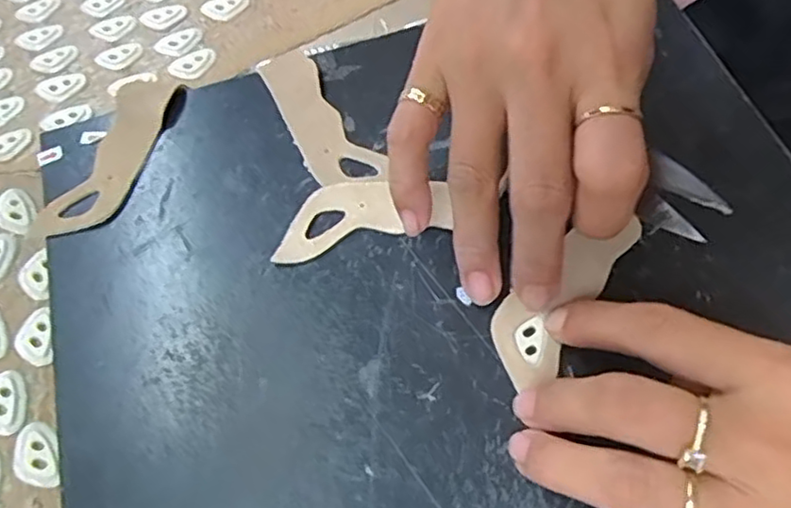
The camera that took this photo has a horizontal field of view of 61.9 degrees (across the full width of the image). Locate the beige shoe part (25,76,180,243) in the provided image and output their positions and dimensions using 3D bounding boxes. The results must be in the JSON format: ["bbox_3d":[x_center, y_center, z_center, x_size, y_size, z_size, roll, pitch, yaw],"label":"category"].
[{"bbox_3d":[-0.125,-0.043,0.292,0.029,0.004,0.089,21,71,7],"label":"beige shoe part"}]

